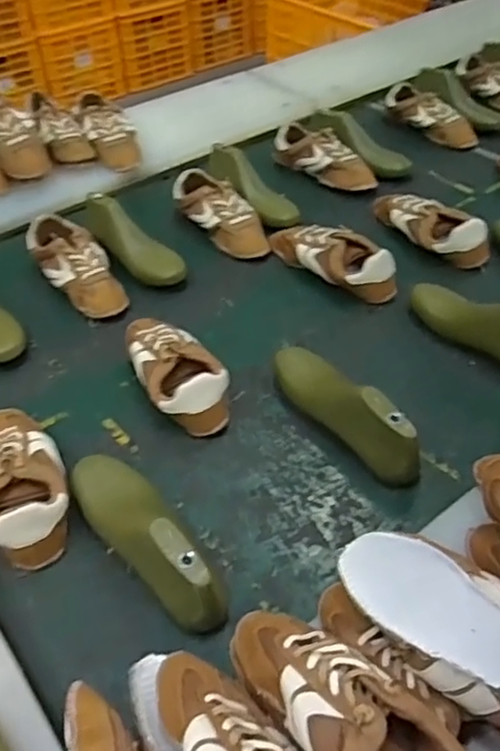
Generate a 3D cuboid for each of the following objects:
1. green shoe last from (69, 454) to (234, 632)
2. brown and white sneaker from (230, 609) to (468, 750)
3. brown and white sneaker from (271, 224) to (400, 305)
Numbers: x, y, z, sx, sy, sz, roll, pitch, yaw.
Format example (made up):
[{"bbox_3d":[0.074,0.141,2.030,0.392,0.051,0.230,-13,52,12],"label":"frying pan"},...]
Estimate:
[{"bbox_3d":[-0.110,0.147,0.663,0.076,0.071,0.240,-26,53,-22],"label":"green shoe last"},{"bbox_3d":[0.070,0.239,0.458,0.090,0.075,0.235,-30,41,-25],"label":"brown and white sneaker"},{"bbox_3d":[0.123,-0.180,1.017,0.077,0.081,0.243,-33,56,-27],"label":"brown and white sneaker"}]

